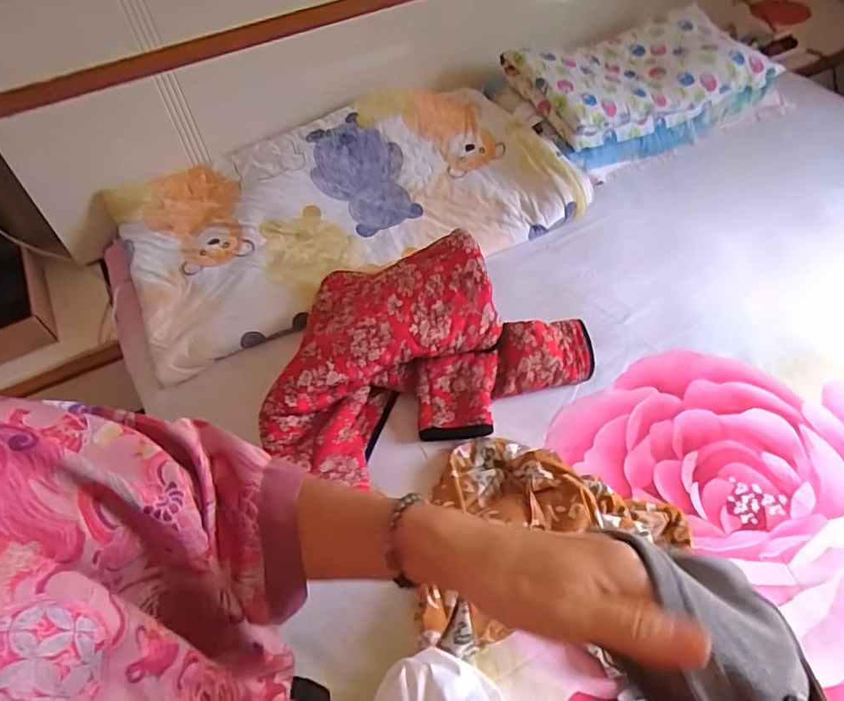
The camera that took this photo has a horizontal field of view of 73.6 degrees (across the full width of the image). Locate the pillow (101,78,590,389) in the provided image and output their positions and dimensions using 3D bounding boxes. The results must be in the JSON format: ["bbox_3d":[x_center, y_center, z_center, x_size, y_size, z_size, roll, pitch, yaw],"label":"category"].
[{"bbox_3d":[-0.157,-0.313,1.178,0.898,0.139,0.486,-21,56,-15],"label":"pillow"}]

